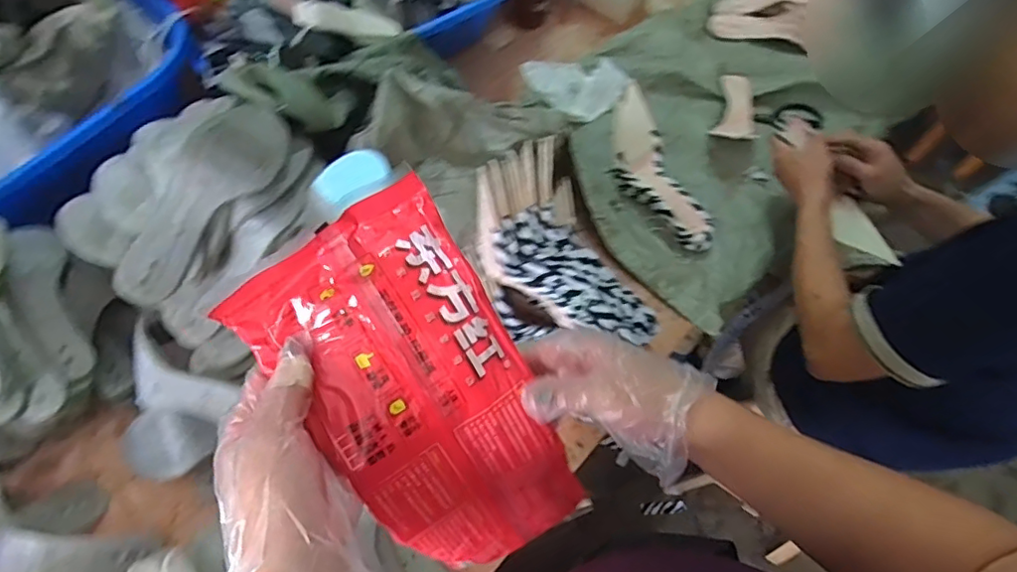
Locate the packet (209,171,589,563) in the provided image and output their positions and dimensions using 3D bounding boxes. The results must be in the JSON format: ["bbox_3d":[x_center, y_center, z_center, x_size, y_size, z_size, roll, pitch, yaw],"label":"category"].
[{"bbox_3d":[-0.049,0.091,0.381,0.132,0.297,0.053,-35,23,-19],"label":"packet"}]

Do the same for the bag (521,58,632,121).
[{"bbox_3d":[0.119,-0.373,1.000,0.111,0.067,0.174,-33,67,-19],"label":"bag"}]

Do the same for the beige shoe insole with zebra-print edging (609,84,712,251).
[{"bbox_3d":[0.239,-0.180,0.891,0.094,0.082,0.281,-25,82,-15],"label":"beige shoe insole with zebra-print edging"}]

